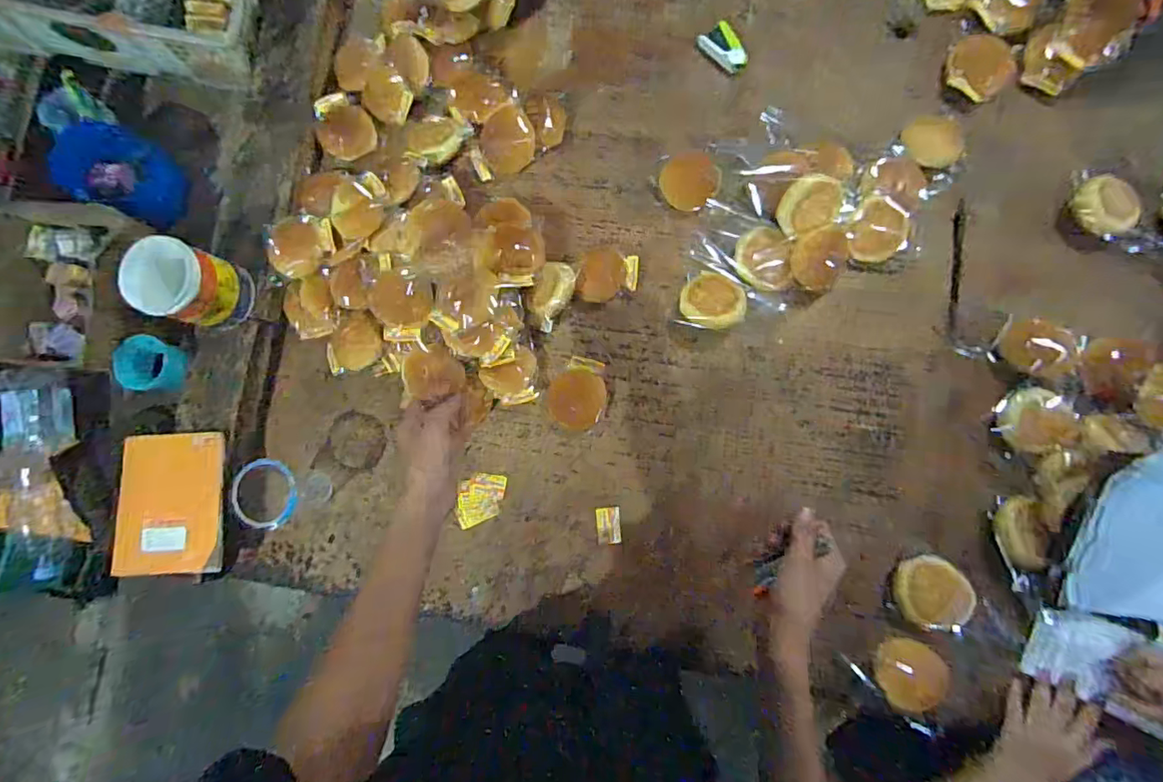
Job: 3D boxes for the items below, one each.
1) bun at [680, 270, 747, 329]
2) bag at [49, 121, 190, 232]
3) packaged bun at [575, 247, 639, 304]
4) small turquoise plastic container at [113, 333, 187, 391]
[{"bbox_3d":[0.203,-0.137,0.824,0.097,0.026,0.078,19,88,6],"label":"bun"},{"bbox_3d":[-0.769,-0.369,0.908,0.190,0.101,0.132,21,86,7],"label":"bag"},{"bbox_3d":[0.040,-0.177,0.836,0.090,0.035,0.076,8,87,6],"label":"packaged bun"},{"bbox_3d":[-0.683,-0.043,0.860,0.073,0.070,0.086,6,84,6],"label":"small turquoise plastic container"}]

